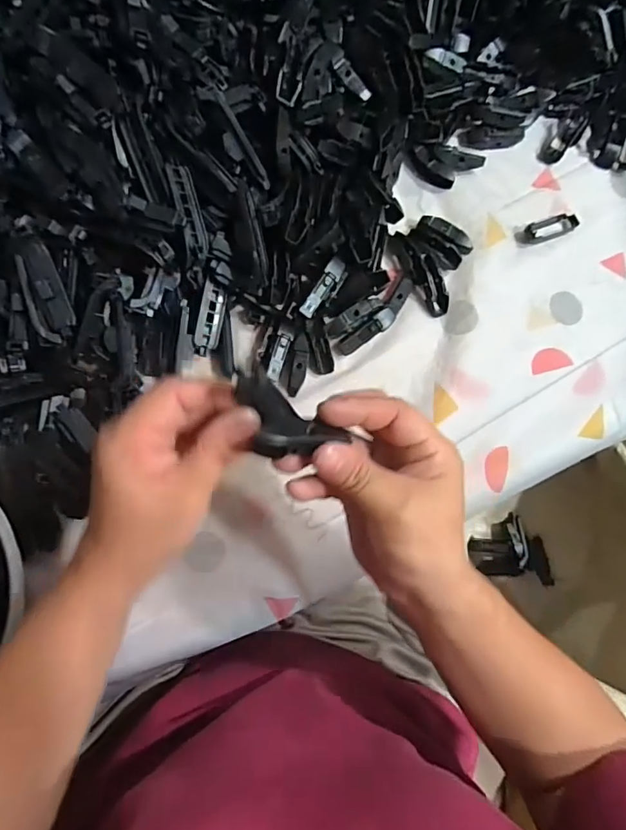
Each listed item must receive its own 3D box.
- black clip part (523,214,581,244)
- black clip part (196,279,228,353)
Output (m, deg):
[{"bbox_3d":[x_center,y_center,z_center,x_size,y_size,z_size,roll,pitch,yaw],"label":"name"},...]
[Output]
[{"bbox_3d":[0.222,-0.174,0.447,0.057,0.008,0.019,-22,84,-9],"label":"black clip part"},{"bbox_3d":[-0.081,-0.078,0.382,0.018,0.007,0.059,10,80,-4],"label":"black clip part"}]

